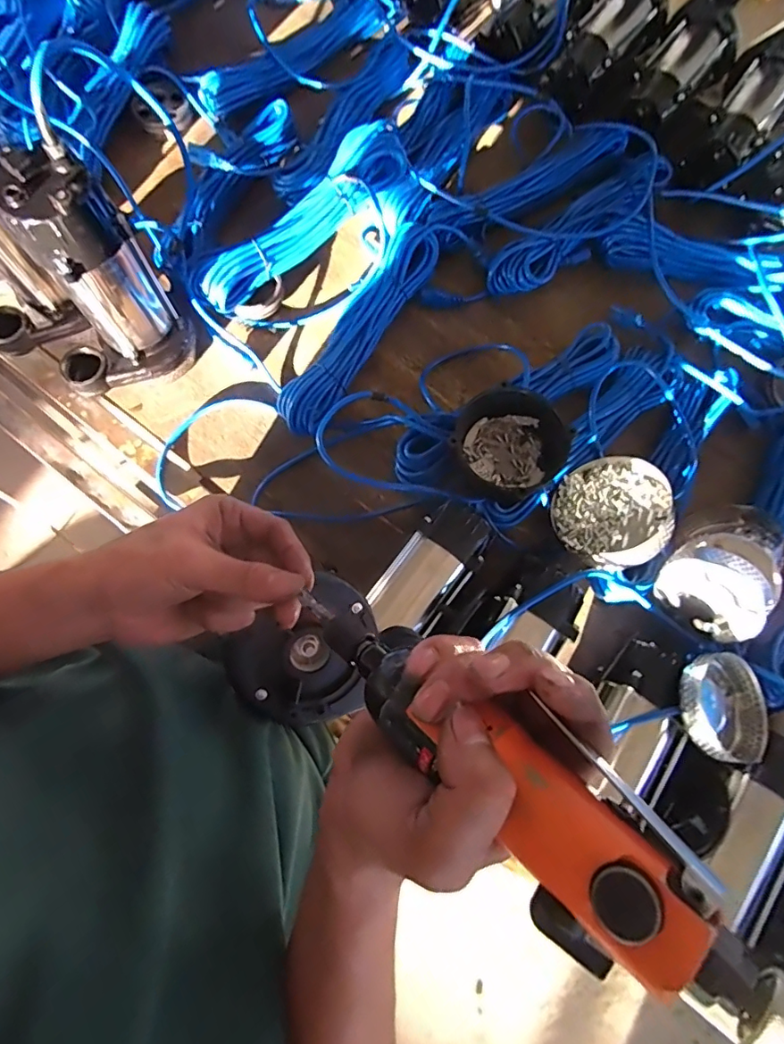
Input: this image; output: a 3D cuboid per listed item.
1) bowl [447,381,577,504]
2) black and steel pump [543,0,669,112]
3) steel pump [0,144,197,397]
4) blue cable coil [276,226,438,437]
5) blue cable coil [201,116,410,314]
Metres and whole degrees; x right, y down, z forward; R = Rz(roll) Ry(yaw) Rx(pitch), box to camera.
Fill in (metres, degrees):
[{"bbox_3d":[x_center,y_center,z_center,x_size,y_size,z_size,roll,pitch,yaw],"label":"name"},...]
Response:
[{"bbox_3d":[0.136,-0.089,0.602,0.125,0.077,0.114,0,75,-2],"label":"bowl"},{"bbox_3d":[0.349,-0.777,0.768,0.110,0.110,0.226,30,76,6],"label":"black and steel pump"},{"bbox_3d":[-0.335,-0.249,0.564,0.157,0.264,0.094,-22,77,-8],"label":"steel pump"},{"bbox_3d":[-0.040,-0.262,0.679,0.061,0.041,0.336,32,76,7],"label":"blue cable coil"},{"bbox_3d":[-0.120,-0.410,0.688,0.346,0.071,0.072,-41,80,-12],"label":"blue cable coil"}]

